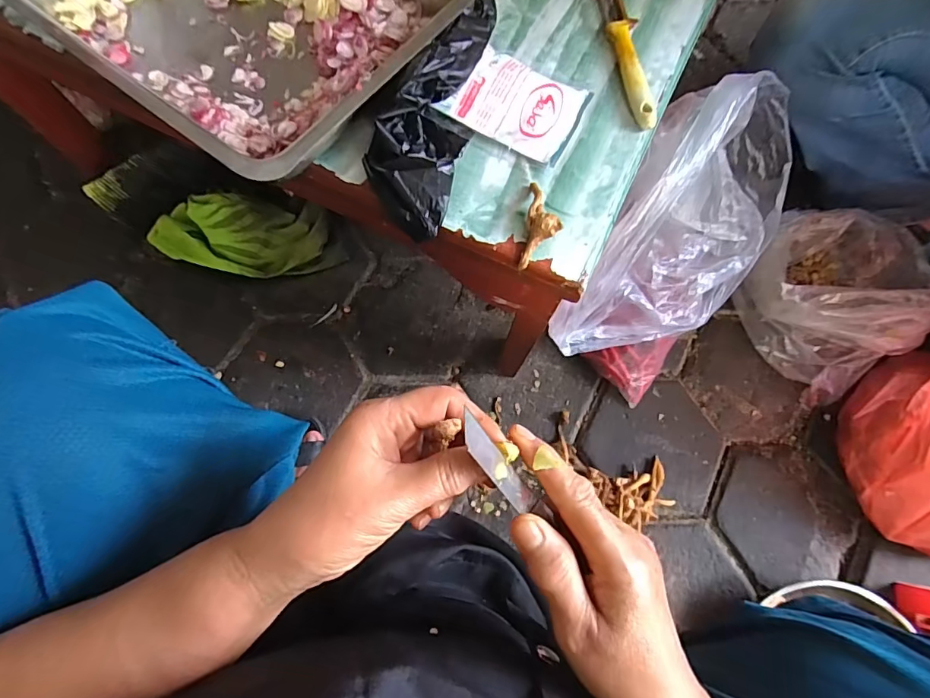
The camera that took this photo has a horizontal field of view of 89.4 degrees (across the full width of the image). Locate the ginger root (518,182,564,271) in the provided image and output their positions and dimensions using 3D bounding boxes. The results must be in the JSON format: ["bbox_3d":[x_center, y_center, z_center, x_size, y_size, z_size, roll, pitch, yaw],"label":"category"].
[{"bbox_3d":[0.063,-0.100,0.380,0.027,0.017,0.074,10,73,2],"label":"ginger root"}]

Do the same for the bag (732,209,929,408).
[{"bbox_3d":[0.557,-0.090,0.698,0.247,0.129,0.236,-34,77,-11],"label":"bag"}]

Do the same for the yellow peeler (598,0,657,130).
[{"bbox_3d":[0.151,-0.278,0.441,0.027,0.016,0.167,-4,73,-3],"label":"yellow peeler"}]

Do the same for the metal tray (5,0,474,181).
[{"bbox_3d":[-0.185,-0.301,0.410,0.324,0.053,0.262,39,76,10],"label":"metal tray"}]

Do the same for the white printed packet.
[{"bbox_3d":[0.046,-0.216,0.414,0.108,0.021,0.080,25,74,6],"label":"white printed packet"}]

